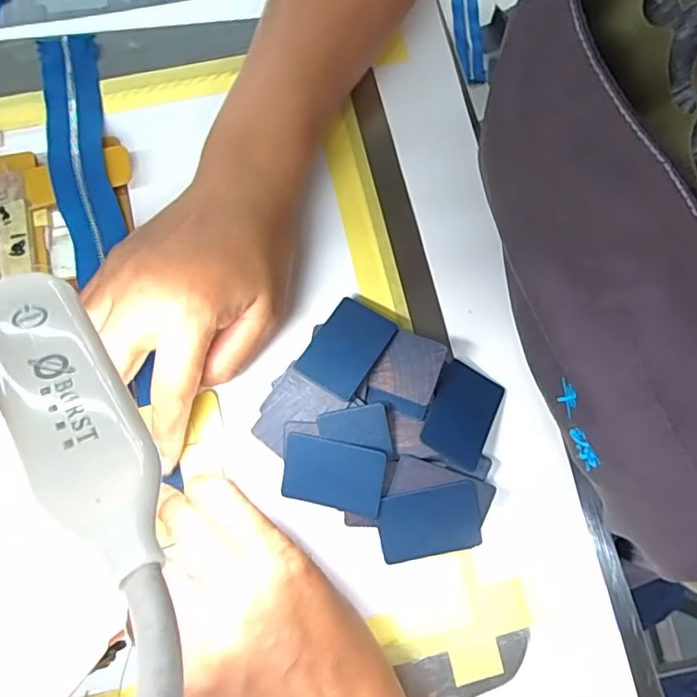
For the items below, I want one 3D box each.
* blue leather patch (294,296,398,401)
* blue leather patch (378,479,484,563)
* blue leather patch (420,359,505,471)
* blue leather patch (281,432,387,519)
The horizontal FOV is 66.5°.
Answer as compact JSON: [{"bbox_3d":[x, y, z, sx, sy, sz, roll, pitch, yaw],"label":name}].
[{"bbox_3d":[-0.001,-0.001,0.284,0.035,0.004,0.051,33,73,12],"label":"blue leather patch"},{"bbox_3d":[0.041,0.088,0.271,0.050,0.004,0.035,-11,92,1],"label":"blue leather patch"},{"bbox_3d":[0.061,0.034,0.282,0.036,0.004,0.050,30,68,-11],"label":"blue leather patch"},{"bbox_3d":[-0.008,0.064,0.272,0.051,0.004,0.035,10,98,10],"label":"blue leather patch"}]

